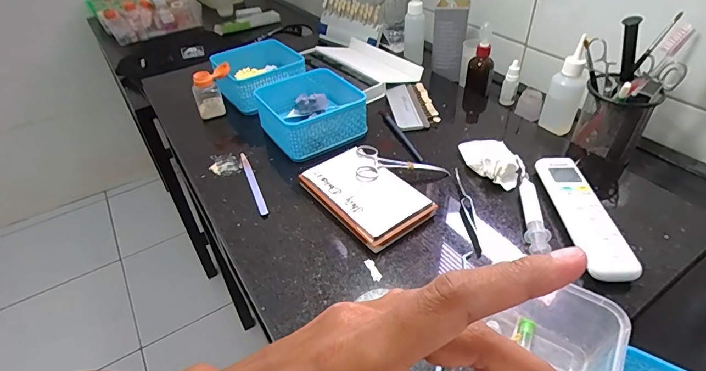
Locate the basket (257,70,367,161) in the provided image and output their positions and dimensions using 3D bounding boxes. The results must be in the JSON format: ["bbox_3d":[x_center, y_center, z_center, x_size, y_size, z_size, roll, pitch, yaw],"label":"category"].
[{"bbox_3d":[-0.068,-0.116,0.607,0.137,0.049,0.146,-24,44,-22],"label":"basket"}]

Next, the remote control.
[{"bbox_3d":[0.255,0.028,0.446,0.046,0.014,0.175,-2,41,3],"label":"remote control"}]

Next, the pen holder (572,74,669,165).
[{"bbox_3d":[0.354,-0.090,0.545,0.085,0.109,0.068,24,48,29],"label":"pen holder"}]

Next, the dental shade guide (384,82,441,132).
[{"bbox_3d":[0.097,-0.132,0.657,0.066,0.011,0.131,-7,41,-4],"label":"dental shade guide"}]

